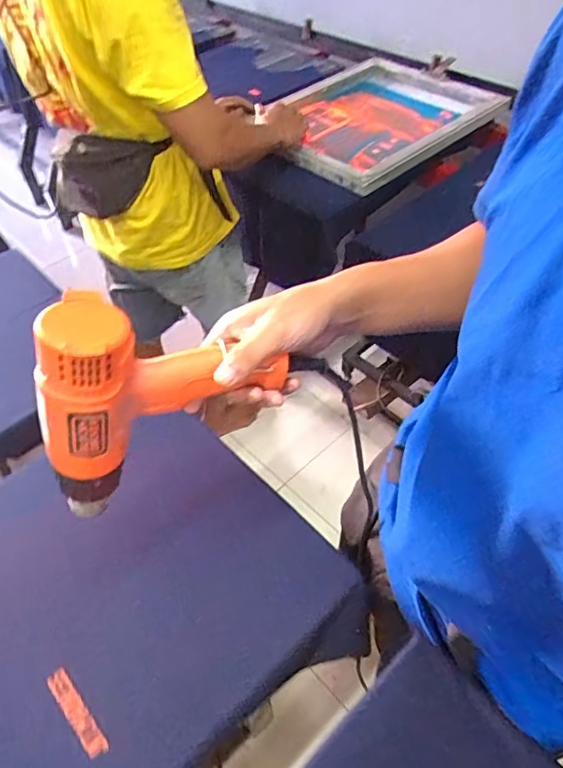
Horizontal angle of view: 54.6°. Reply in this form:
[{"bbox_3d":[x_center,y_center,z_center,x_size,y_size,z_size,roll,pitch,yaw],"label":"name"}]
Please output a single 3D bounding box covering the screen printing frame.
[{"bbox_3d":[0.201,-0.640,1.297,0.523,0.039,0.460,-35,55,-23],"label":"screen printing frame"}]

